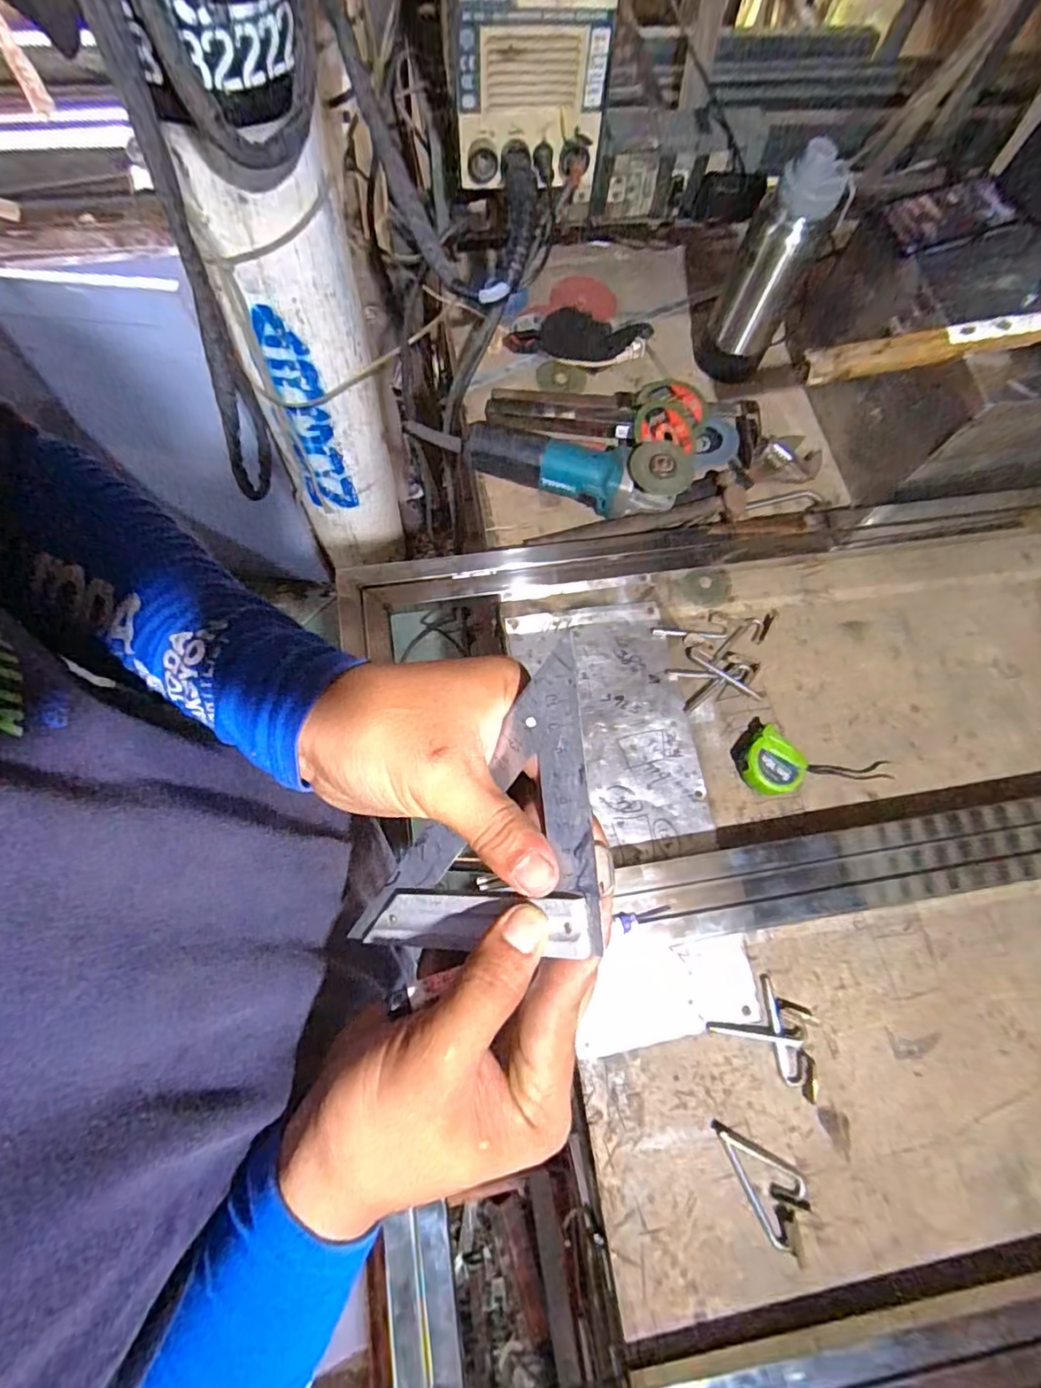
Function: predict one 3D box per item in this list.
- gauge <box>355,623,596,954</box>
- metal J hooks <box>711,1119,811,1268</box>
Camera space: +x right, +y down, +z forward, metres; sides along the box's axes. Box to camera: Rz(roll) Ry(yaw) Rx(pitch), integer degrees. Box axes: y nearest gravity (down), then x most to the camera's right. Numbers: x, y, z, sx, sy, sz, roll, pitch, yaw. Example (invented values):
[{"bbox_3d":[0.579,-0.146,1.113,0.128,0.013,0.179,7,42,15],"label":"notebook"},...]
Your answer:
[{"bbox_3d":[-0.001,0.069,0.236,0.082,0.006,0.160,41,103,22],"label":"gauge"},{"bbox_3d":[0.230,0.446,0.521,0.052,0.011,0.118,-24,76,-12],"label":"metal J hooks"}]

